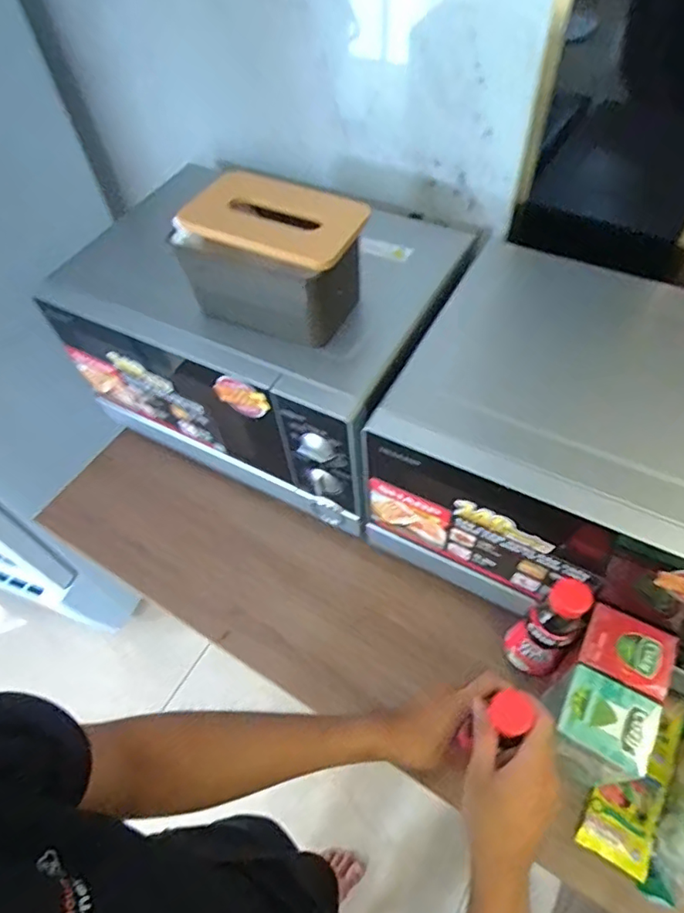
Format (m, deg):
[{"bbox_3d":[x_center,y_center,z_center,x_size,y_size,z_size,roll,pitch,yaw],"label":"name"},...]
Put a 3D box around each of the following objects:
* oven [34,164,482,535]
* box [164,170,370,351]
[{"bbox_3d":[-0.098,-0.171,0.735,0.410,0.235,0.324,22,60,18],"label":"oven"},{"bbox_3d":[-0.066,-0.213,0.582,0.164,0.112,0.119,25,61,19],"label":"box"}]

